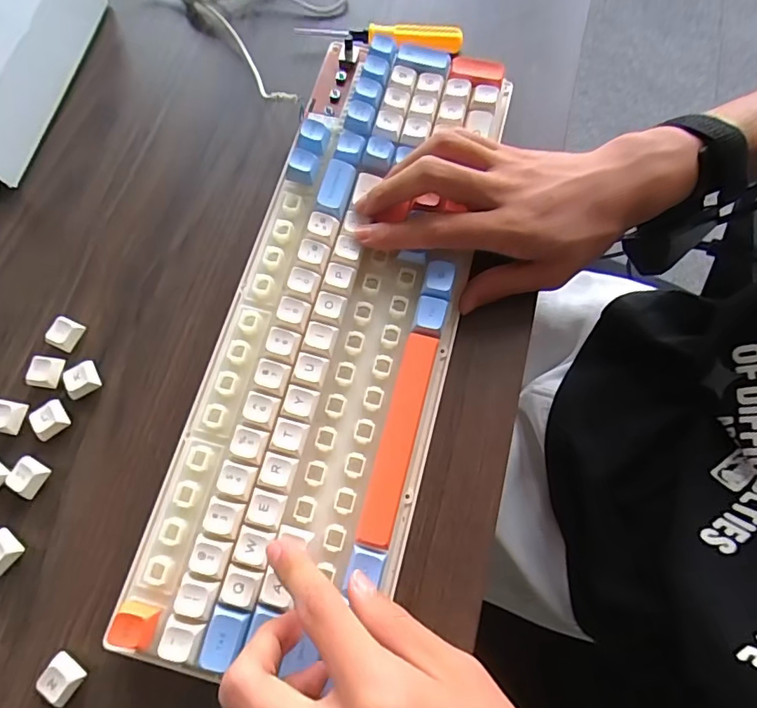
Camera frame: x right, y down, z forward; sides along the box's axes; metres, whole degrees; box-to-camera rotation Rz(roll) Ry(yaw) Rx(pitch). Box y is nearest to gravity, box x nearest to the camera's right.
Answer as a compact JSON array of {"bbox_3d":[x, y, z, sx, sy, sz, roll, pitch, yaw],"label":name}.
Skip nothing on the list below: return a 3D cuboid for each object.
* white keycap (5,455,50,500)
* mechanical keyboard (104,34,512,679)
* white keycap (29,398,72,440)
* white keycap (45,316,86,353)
[{"bbox_3d":[-0.199,0.069,0.286,0.020,0.010,0.018,36,76,12],"label":"white keycap"},{"bbox_3d":[-0.022,-0.026,0.297,0.126,0.035,0.375,14,74,6],"label":"mechanical keyboard"},{"bbox_3d":[-0.193,0.038,0.296,0.018,0.009,0.019,-33,74,-9],"label":"white keycap"},{"bbox_3d":[-0.195,-0.012,0.313,0.018,0.011,0.019,25,74,9],"label":"white keycap"}]

